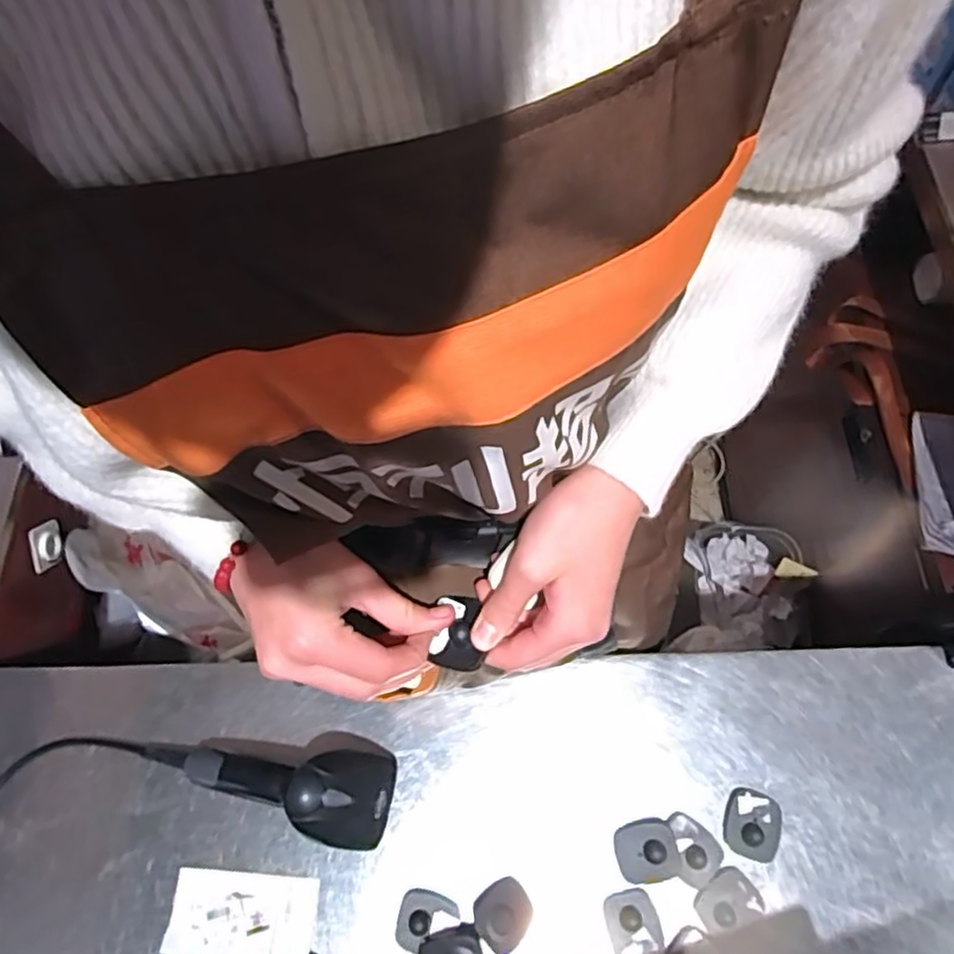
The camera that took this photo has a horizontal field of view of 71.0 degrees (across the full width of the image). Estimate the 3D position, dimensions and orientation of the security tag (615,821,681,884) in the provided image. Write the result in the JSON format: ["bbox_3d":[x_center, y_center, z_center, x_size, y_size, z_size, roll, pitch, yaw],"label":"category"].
[{"bbox_3d":[0.127,0.281,0.499,0.044,0.018,0.040,-9,67,-3],"label":"security tag"}]

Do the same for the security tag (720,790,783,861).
[{"bbox_3d":[0.210,0.262,0.504,0.042,0.014,0.046,20,68,9],"label":"security tag"}]

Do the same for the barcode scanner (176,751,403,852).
[{"bbox_3d":[-0.143,0.230,0.496,0.156,0.074,0.066,7,67,4],"label":"barcode scanner"}]

